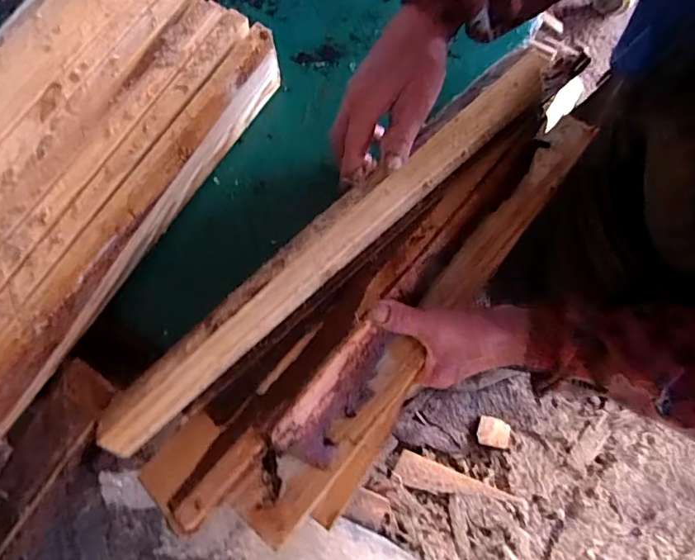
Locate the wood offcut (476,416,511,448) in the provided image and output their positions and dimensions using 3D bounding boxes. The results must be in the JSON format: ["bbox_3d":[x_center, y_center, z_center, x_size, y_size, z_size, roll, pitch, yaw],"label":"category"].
[{"bbox_3d":[0.354,0.369,1.259,0.076,0.009,0.065,15,79,2],"label":"wood offcut"}]

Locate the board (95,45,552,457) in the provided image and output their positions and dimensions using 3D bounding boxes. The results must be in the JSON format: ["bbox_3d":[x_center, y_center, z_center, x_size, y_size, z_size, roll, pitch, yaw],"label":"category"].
[{"bbox_3d":[-0.004,-0.032,0.446,0.498,0.045,0.049,-41,82,-6],"label":"board"}]

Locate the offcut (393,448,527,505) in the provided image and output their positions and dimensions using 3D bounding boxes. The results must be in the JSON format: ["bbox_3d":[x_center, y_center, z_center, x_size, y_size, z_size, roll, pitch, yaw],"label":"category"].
[{"bbox_3d":[0.260,0.491,1.224,0.311,0.028,0.071,22,79,4],"label":"offcut"}]

